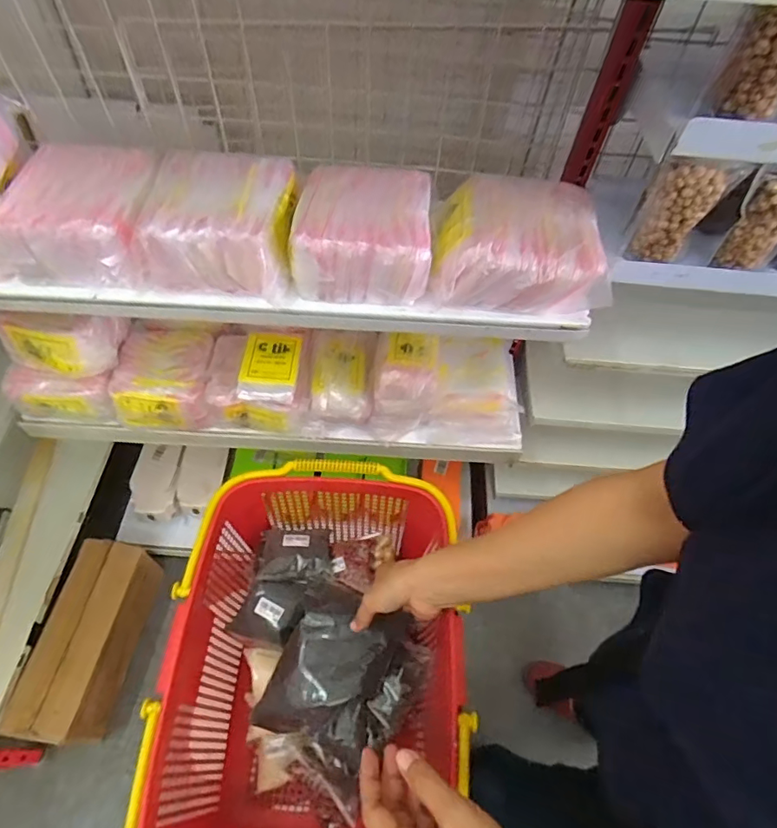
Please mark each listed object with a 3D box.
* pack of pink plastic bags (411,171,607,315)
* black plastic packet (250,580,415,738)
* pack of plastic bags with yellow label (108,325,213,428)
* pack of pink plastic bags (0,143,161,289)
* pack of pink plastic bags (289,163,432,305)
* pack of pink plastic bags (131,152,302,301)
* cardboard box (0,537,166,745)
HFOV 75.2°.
[{"bbox_3d":[0.158,-0.215,0.629,0.209,0.086,0.170,7,58,2],"label":"pack of pink plastic bags"},{"bbox_3d":[-0.062,0.292,0.591,0.127,0.053,0.168,19,59,9],"label":"black plastic packet"},{"bbox_3d":[-0.386,-0.065,0.885,0.161,0.084,0.159,-2,58,-4],"label":"pack of plastic bags with yellow label"},{"bbox_3d":[-0.374,-0.251,0.626,0.173,0.088,0.174,3,58,-1],"label":"pack of pink plastic bags"},{"bbox_3d":[-0.029,-0.228,0.633,0.167,0.080,0.164,2,58,-1],"label":"pack of pink plastic bags"},{"bbox_3d":[-0.202,-0.237,0.621,0.176,0.084,0.170,3,58,-1],"label":"pack of pink plastic bags"},{"bbox_3d":[-0.651,0.489,1.123,0.159,0.187,0.394,9,58,3],"label":"cardboard box"}]

